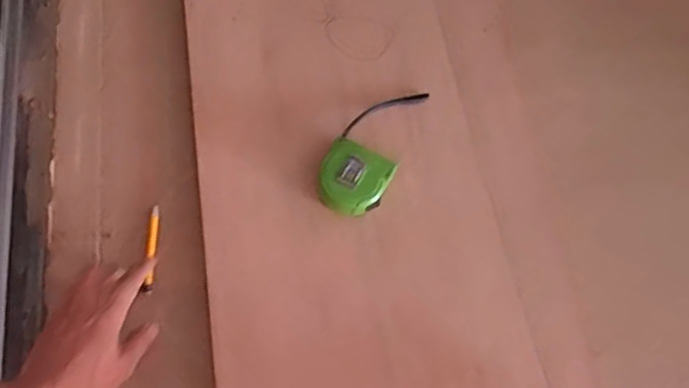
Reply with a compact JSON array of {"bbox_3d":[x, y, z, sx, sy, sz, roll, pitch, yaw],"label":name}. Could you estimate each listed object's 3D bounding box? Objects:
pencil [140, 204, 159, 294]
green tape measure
[{"bbox_3d":[-0.204,0.058,0.658,0.011,0.012,0.097,-2,65,-3],"label":"pencil"},{"bbox_3d":[0.034,-0.056,0.702,0.076,0.044,0.184,27,61,6],"label":"green tape measure"}]

